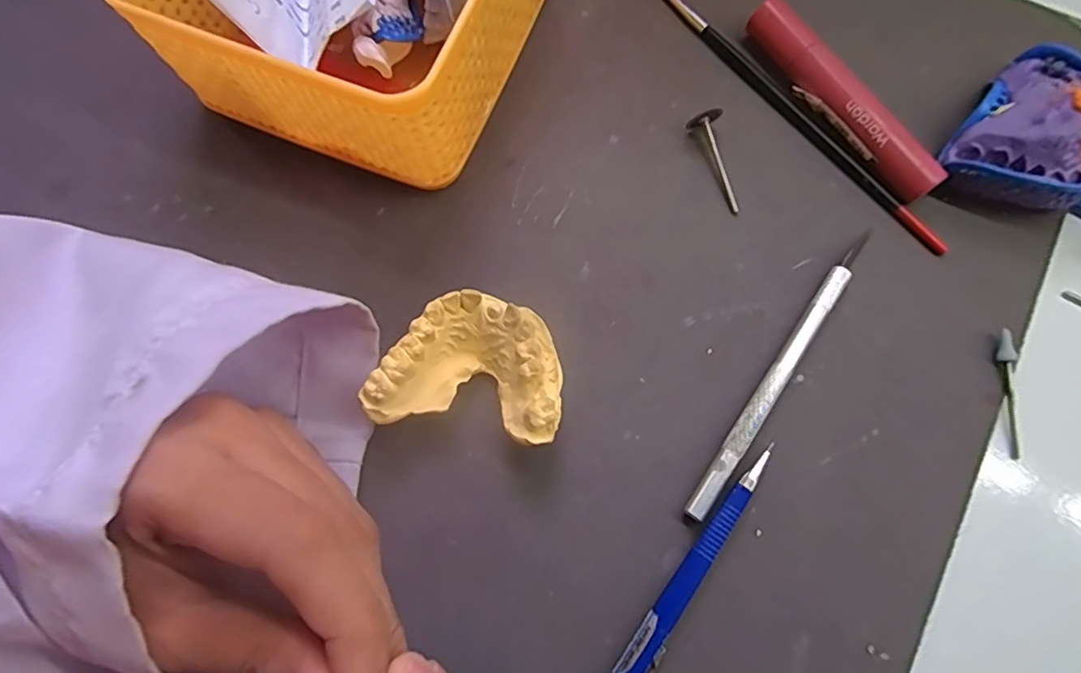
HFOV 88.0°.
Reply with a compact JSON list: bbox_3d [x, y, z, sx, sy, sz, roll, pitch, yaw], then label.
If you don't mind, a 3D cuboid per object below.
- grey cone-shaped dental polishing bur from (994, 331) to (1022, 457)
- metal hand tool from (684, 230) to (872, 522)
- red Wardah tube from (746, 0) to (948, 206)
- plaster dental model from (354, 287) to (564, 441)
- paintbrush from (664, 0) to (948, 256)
[{"bbox_3d":[0.180,0.022,0.214,0.005,0.007,0.048,0,76,2],"label":"grey cone-shaped dental polishing bur"},{"bbox_3d":[0.094,0.013,0.218,0.008,0.007,0.134,34,80,9],"label":"metal hand tool"},{"bbox_3d":[0.126,-0.100,0.238,0.016,0.019,0.105,-35,78,-6],"label":"red Wardah tube"},{"bbox_3d":[-0.024,0.012,0.212,0.065,0.027,0.049,7,77,3],"label":"plaster dental model"},{"bbox_3d":[0.112,-0.100,0.246,0.010,0.005,0.170,-38,78,-7],"label":"paintbrush"}]

